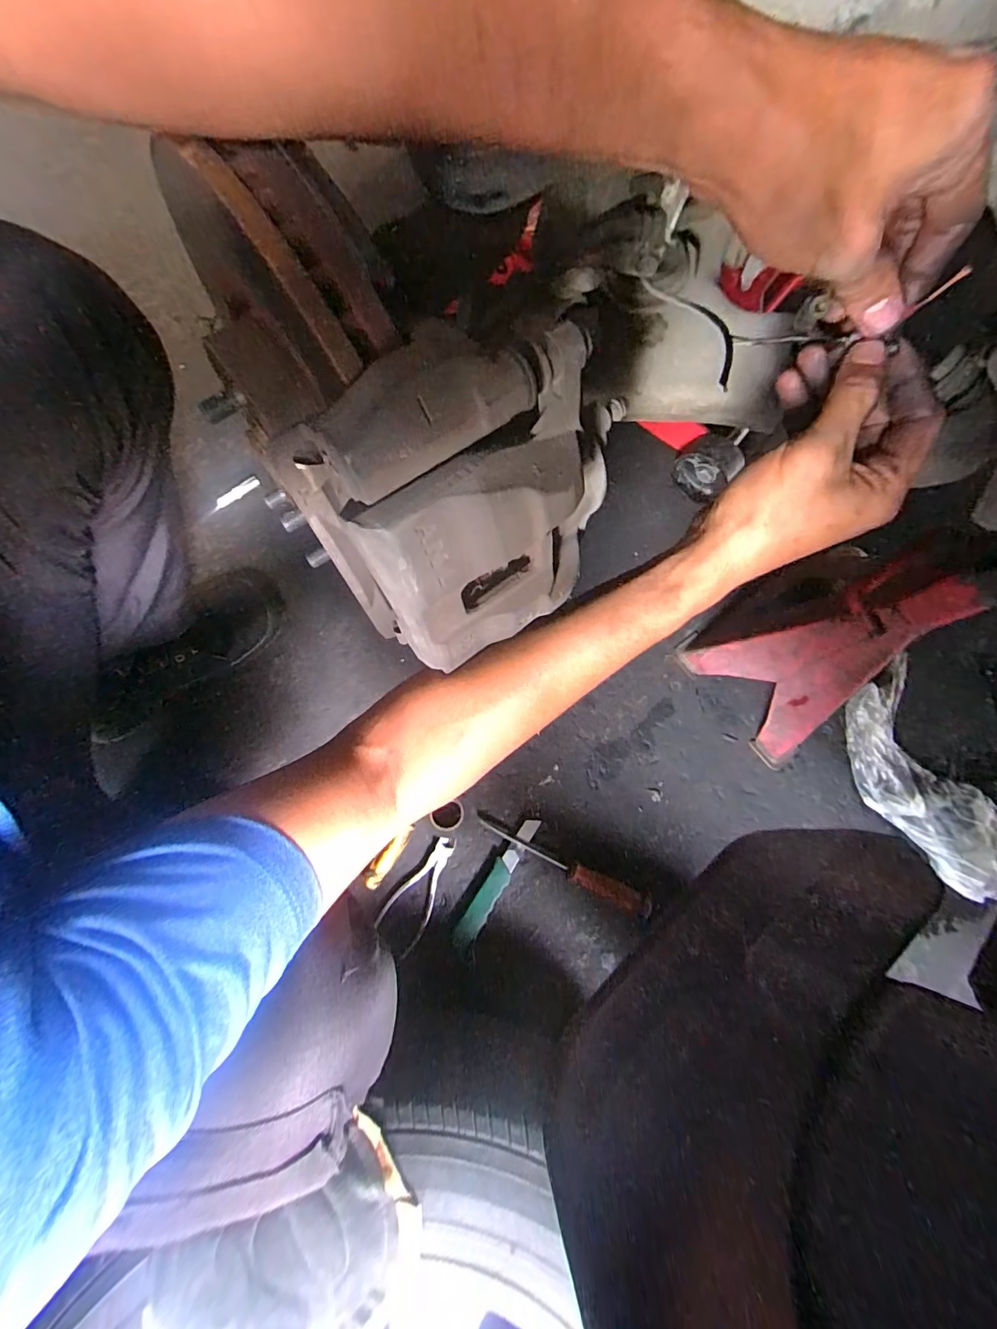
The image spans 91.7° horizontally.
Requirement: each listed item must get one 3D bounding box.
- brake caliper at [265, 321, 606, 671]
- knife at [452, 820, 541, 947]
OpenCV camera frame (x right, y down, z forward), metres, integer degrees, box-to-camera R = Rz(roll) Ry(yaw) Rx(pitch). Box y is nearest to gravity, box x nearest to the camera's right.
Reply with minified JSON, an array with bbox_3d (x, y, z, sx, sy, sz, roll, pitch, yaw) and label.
[{"bbox_3d":[-0.020,-0.087,0.258,0.148,0.176,0.105,-36,48,-9],"label":"brake caliper"},{"bbox_3d":[-0.002,0.269,0.606,0.025,0.015,0.169,33,76,7],"label":"knife"}]

